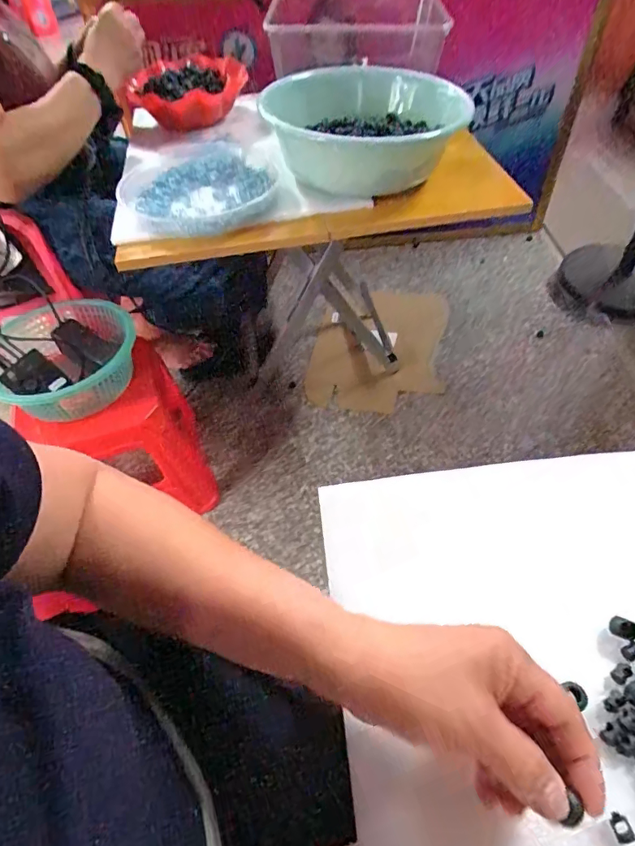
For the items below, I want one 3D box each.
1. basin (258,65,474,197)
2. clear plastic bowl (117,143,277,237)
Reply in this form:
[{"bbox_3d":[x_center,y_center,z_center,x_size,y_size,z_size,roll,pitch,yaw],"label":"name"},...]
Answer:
[{"bbox_3d":[0.070,-0.476,0.765,0.287,0.097,0.295,-2,51,3],"label":"basin"},{"bbox_3d":[-0.185,-0.369,0.750,0.228,0.048,0.230,-2,51,3],"label":"clear plastic bowl"}]

